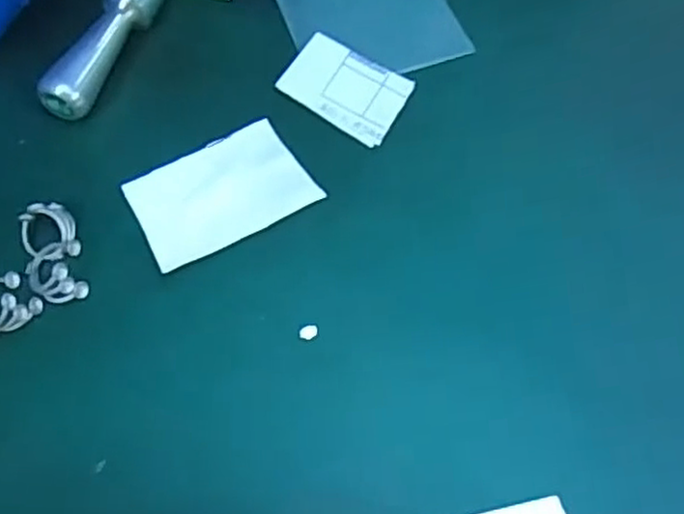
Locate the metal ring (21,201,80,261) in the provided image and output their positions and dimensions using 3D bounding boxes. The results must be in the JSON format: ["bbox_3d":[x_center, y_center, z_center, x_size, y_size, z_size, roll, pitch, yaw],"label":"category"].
[{"bbox_3d":[-0.119,-0.010,0.278,0.020,0.010,0.025,-22,67,-10],"label":"metal ring"}]

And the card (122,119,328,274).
[{"bbox_3d":[-0.052,-0.028,0.295,0.071,0.004,0.049,-30,68,-13],"label":"card"}]

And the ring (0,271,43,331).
[{"bbox_3d":[-0.131,0.017,0.266,0.022,0.014,0.022,0,65,0],"label":"ring"}]

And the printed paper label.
[{"bbox_3d":[0.002,-0.078,0.319,0.055,0.004,0.037,30,78,7],"label":"printed paper label"}]

